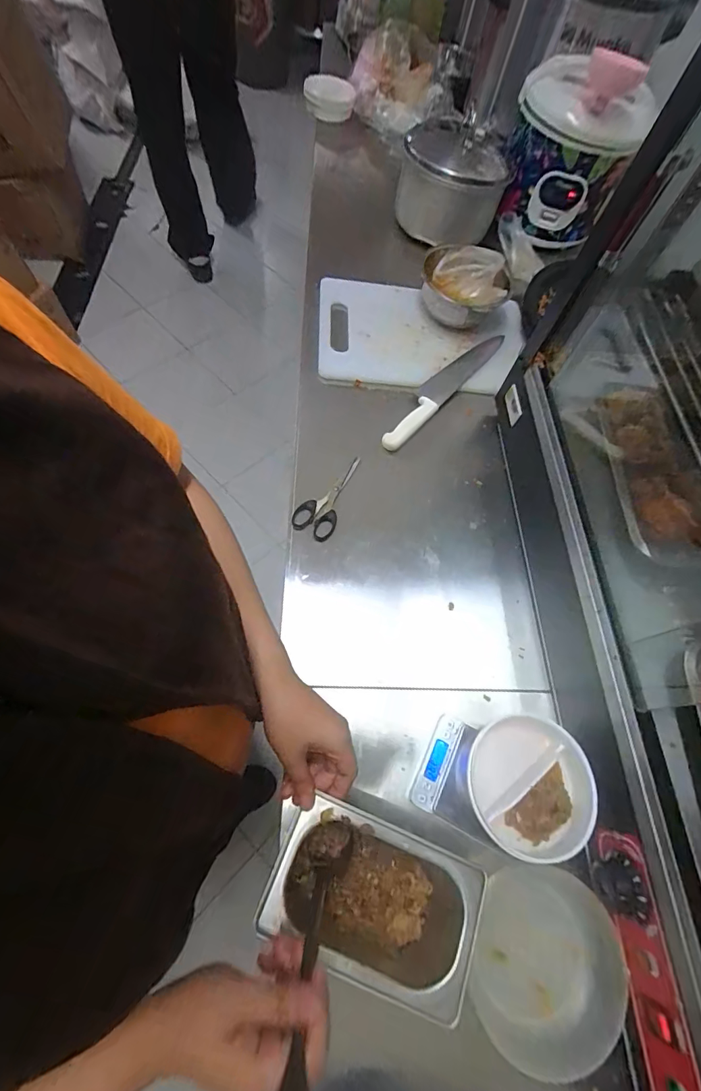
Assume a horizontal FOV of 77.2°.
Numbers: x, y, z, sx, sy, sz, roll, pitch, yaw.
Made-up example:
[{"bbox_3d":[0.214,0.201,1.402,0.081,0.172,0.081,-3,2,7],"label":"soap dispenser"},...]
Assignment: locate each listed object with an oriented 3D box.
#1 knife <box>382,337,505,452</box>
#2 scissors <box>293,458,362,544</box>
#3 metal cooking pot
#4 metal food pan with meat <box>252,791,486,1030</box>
[{"bbox_3d":[0.162,-0.280,0.755,0.053,0.023,0.339,40,70,15],"label":"knife"},{"bbox_3d":[-0.031,-0.075,0.649,0.059,0.013,0.147,24,67,8],"label":"scissors"},{"bbox_3d":[0.205,-0.735,0.885,0.211,0.141,0.227,3,65,-6],"label":"metal cooking pot"},{"bbox_3d":[0.020,0.315,0.405,0.175,0.090,0.107,22,66,8],"label":"metal food pan with meat"}]

